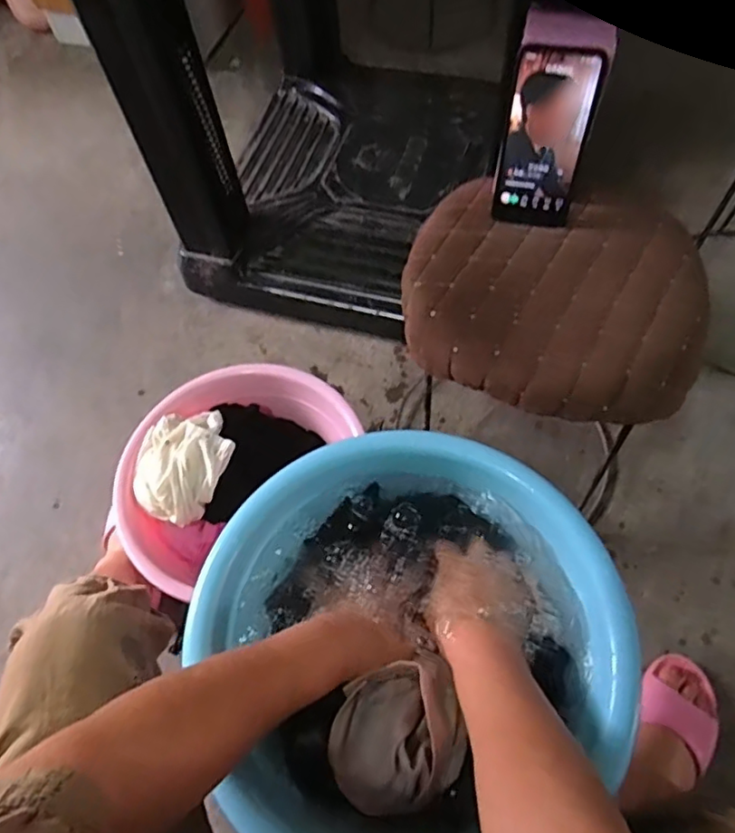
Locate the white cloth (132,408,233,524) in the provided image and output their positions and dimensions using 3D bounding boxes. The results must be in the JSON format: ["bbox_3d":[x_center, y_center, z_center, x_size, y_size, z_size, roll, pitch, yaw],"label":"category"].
[{"bbox_3d":[-0.266,0.061,0.861,0.137,0.052,0.171,22,65,14],"label":"white cloth"}]

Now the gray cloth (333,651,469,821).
[{"bbox_3d":[0.024,0.243,0.456,0.104,0.050,0.094,-20,64,-7],"label":"gray cloth"}]

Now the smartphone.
[{"bbox_3d":[0.172,-0.263,0.576,0.078,0.166,0.014,12,49,9],"label":"smartphone"}]

